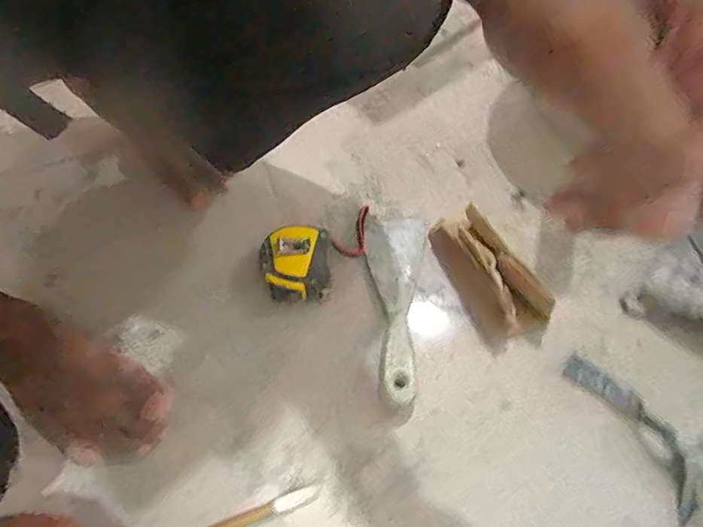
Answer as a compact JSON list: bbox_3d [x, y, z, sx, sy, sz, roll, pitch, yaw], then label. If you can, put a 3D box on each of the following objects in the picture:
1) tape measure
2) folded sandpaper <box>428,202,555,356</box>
[{"bbox_3d":[-0.054,0.005,0.489,0.063,0.039,0.073,-13,59,-5],"label":"tape measure"},{"bbox_3d":[0.128,0.004,0.472,0.066,0.055,0.146,-23,60,-10],"label":"folded sandpaper"}]

